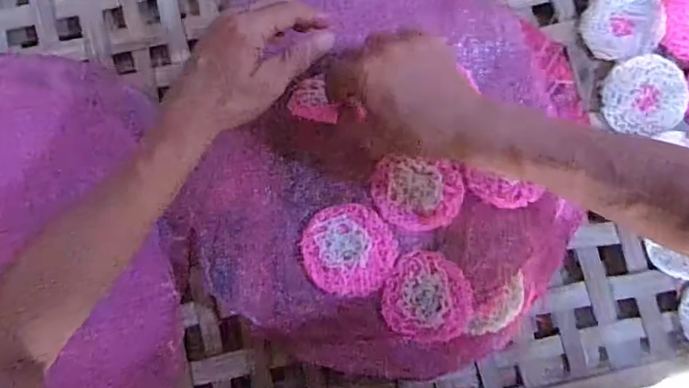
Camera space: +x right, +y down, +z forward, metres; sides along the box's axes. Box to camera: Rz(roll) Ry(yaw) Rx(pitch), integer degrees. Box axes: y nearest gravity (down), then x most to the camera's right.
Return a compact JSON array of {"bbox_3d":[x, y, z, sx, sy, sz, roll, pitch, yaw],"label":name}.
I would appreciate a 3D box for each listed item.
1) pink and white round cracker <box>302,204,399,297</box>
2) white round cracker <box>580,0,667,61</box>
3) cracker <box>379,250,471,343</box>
[{"bbox_3d":[0.003,0.048,0.472,0.075,0.008,0.078,0,86,-1],"label":"pink and white round cracker"},{"bbox_3d":[0.266,-0.167,0.522,0.074,0.015,0.072,0,86,-1],"label":"white round cracker"},{"bbox_3d":[0.074,0.090,0.473,0.076,0.004,0.076,6,86,-1],"label":"cracker"}]

